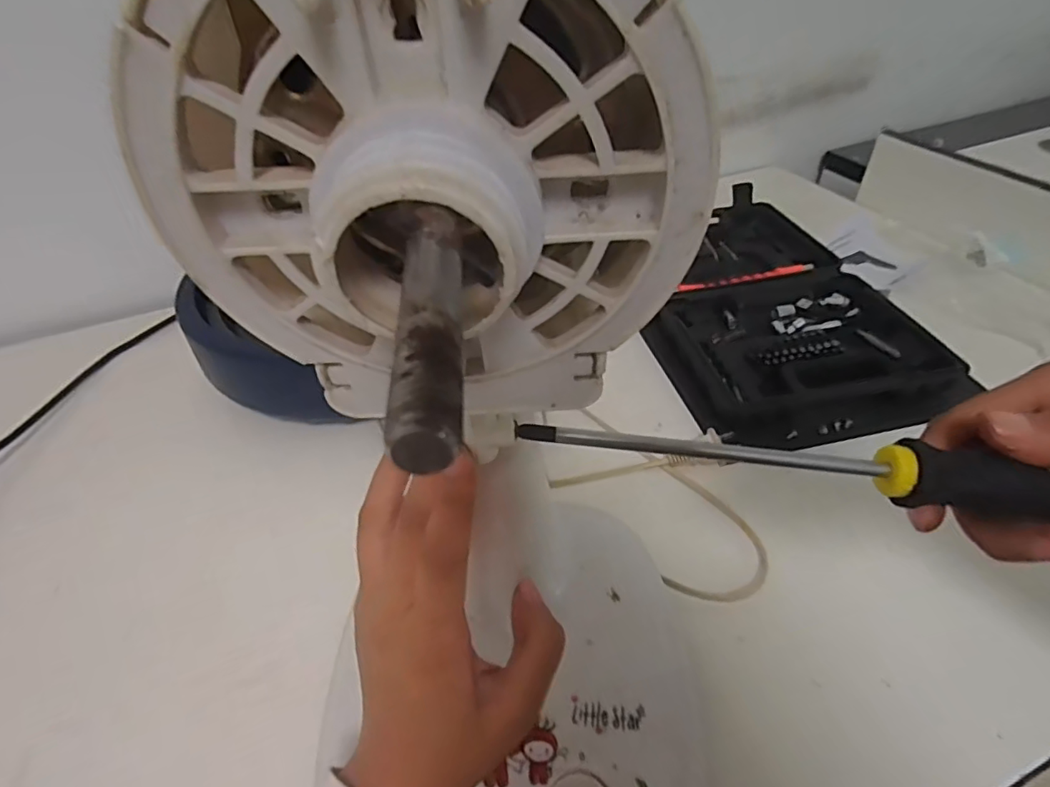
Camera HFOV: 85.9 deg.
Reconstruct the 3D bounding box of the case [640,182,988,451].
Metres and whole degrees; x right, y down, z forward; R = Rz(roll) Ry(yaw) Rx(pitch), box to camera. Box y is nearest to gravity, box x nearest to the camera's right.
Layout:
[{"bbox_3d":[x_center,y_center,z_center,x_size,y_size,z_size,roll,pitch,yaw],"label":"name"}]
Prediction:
[{"bbox_3d":[0.231,-0.100,0.573,0.223,0.041,0.359,-8,43,-5],"label":"case"}]

